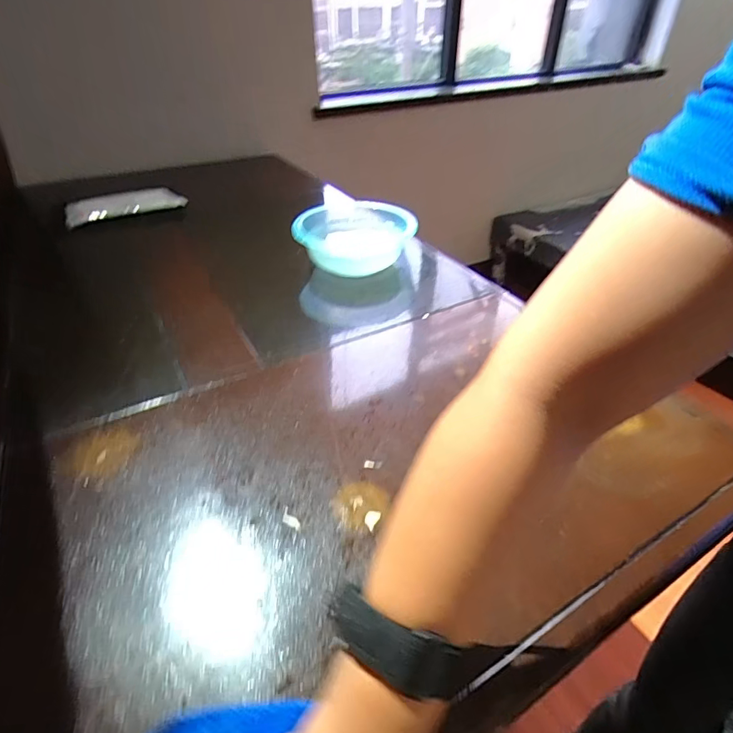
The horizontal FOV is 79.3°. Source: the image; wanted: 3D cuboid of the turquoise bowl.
[{"bbox_3d":[-0.025,-0.225,0.761,0.197,0.073,0.170,-9,39,-11],"label":"turquoise bowl"}]

